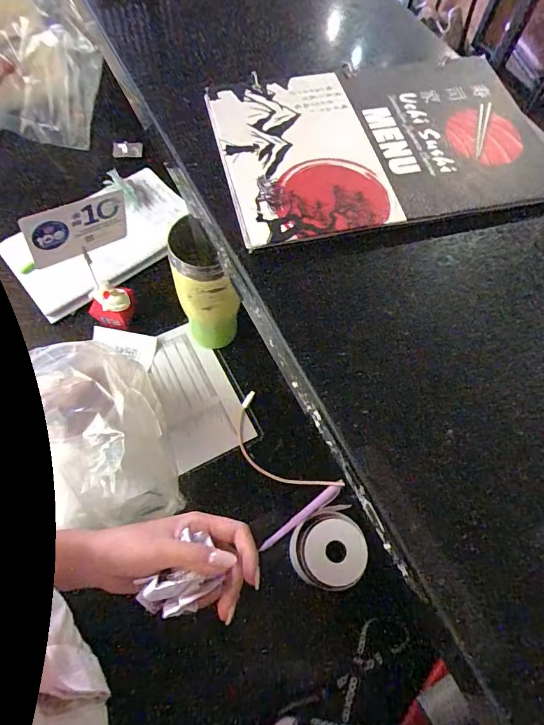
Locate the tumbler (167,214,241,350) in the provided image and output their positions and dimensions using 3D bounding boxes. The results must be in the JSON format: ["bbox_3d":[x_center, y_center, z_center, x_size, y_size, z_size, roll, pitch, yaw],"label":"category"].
[{"bbox_3d":[-0.083,-0.095,0.551,0.075,0.201,0.078,1,65,-2],"label":"tumbler"}]

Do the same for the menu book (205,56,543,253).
[{"bbox_3d":[0.103,-0.203,0.390,0.294,0.018,0.185,-12,66,-8],"label":"menu book"}]

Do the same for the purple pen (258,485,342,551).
[{"bbox_3d":[0.038,0.200,0.549,0.126,0.009,0.015,-33,70,-16],"label":"purple pen"}]

